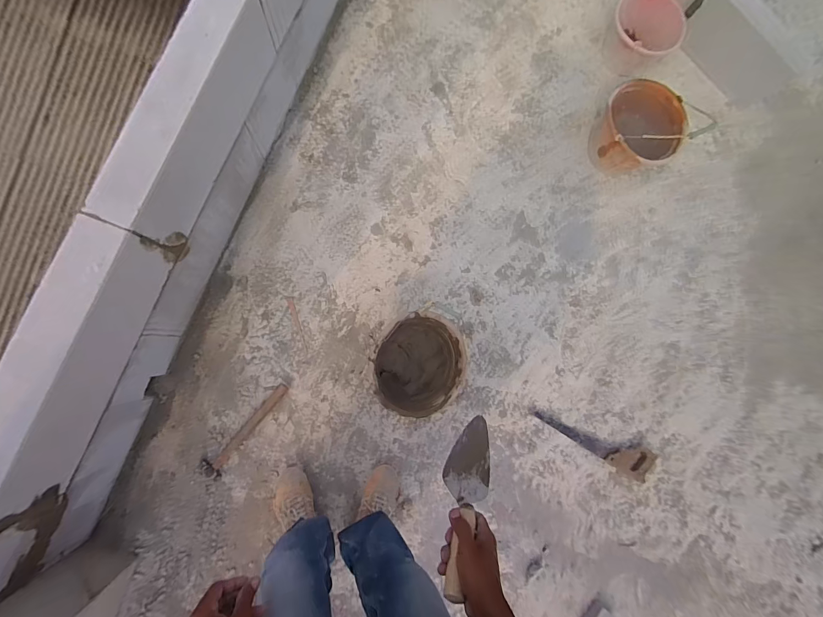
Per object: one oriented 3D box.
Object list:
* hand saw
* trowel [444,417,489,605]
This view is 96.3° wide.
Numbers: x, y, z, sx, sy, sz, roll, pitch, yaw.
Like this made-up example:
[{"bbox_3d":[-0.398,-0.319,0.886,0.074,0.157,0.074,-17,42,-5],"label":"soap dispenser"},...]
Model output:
[{"bbox_3d":[0.615,0.460,1.236,0.433,0.040,0.111,23,83,-4],"label":"hand saw"},{"bbox_3d":[0.096,0.326,0.638,0.086,0.311,0.057,24,127,2],"label":"trowel"}]

